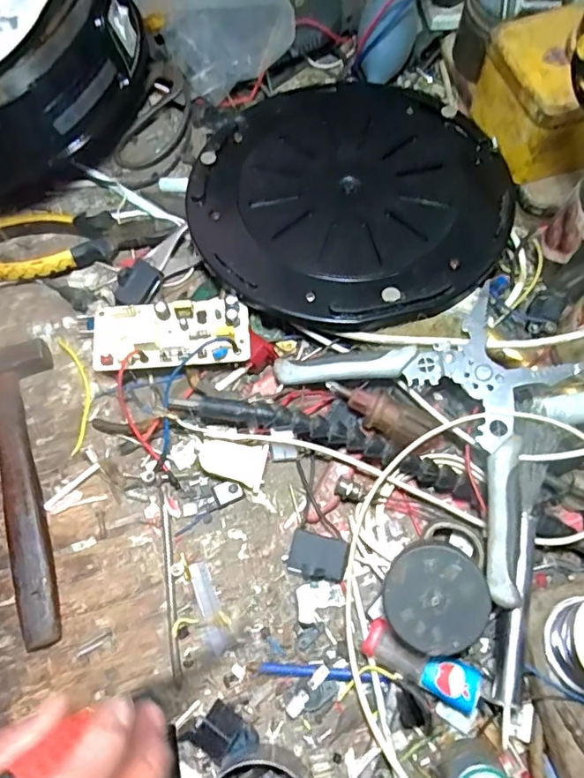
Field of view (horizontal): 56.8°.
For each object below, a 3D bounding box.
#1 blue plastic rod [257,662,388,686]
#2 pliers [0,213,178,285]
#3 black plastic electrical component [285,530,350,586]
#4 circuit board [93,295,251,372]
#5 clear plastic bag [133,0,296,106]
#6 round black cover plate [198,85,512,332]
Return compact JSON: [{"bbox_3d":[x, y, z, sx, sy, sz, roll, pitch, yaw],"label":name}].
[{"bbox_3d":[0.019,0.177,0.335,0.080,0.012,0.007,4,65,4],"label":"blue plastic rod"},{"bbox_3d":[-0.180,-0.118,0.445,0.158,0.017,0.059,-1,65,1],"label":"pliers"},{"bbox_3d":[0.016,0.112,0.357,0.039,0.020,0.028,17,66,9],"label":"black plastic electrical component"},{"bbox_3d":[-0.088,-0.041,0.392,0.110,0.013,0.049,-6,78,-2],"label":"circuit board"},{"bbox_3d":[-0.075,-0.341,0.490,0.106,0.053,0.161,-26,67,-10],"label":"clear plastic bag"},{"bbox_3d":[0.045,-0.156,0.427,0.234,0.015,0.244,-1,65,1],"label":"round black cover plate"}]

